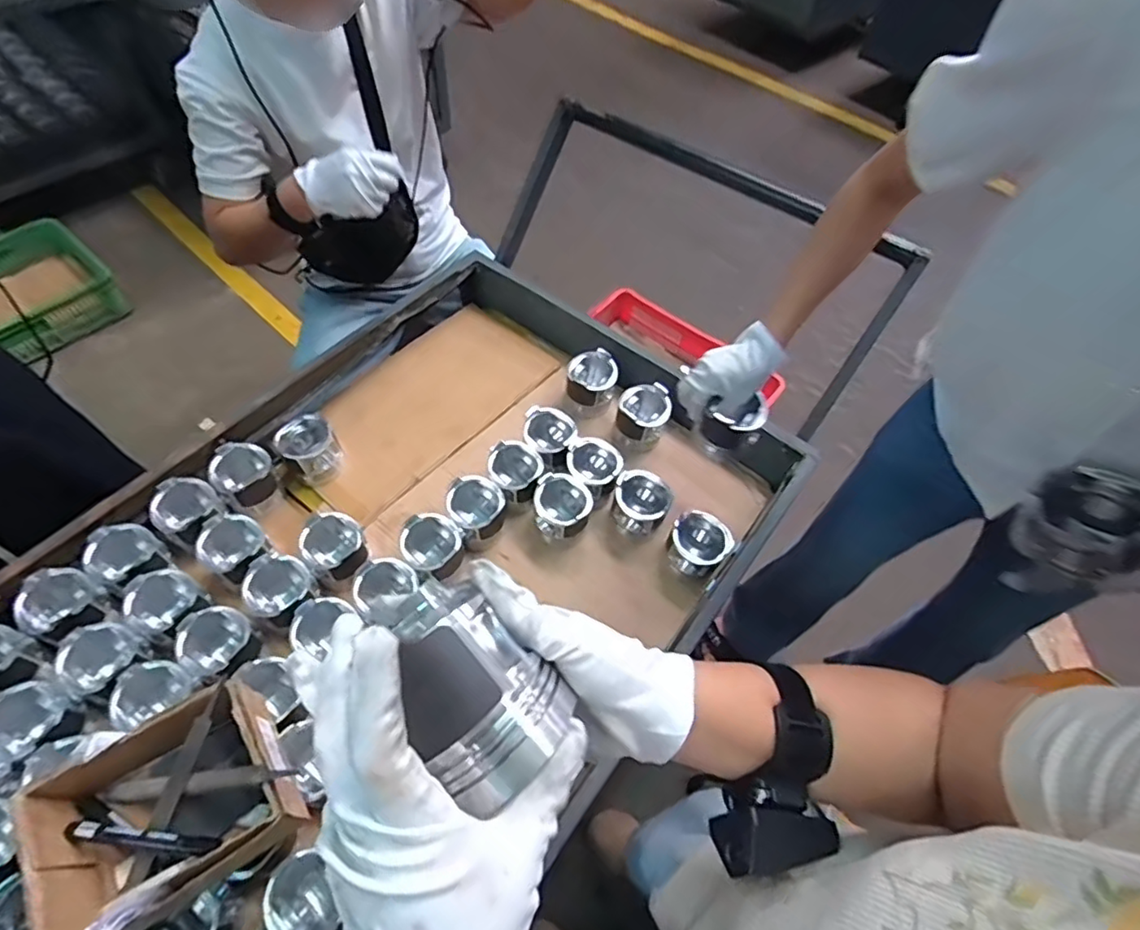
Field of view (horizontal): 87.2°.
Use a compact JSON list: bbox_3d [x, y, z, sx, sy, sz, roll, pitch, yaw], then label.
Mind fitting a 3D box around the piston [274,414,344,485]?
[{"bbox_3d":[-0.414,-0.024,0.957,0.079,0.078,0.077,-34,65,-24],"label":"piston"}]

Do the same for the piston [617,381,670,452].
[{"bbox_3d":[0.124,-0.082,1.039,0.088,0.087,0.093,2,56,-3],"label":"piston"}]

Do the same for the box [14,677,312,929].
[{"bbox_3d":[-0.387,0.345,0.596,0.200,0.127,0.155,-26,62,-20],"label":"box"}]

